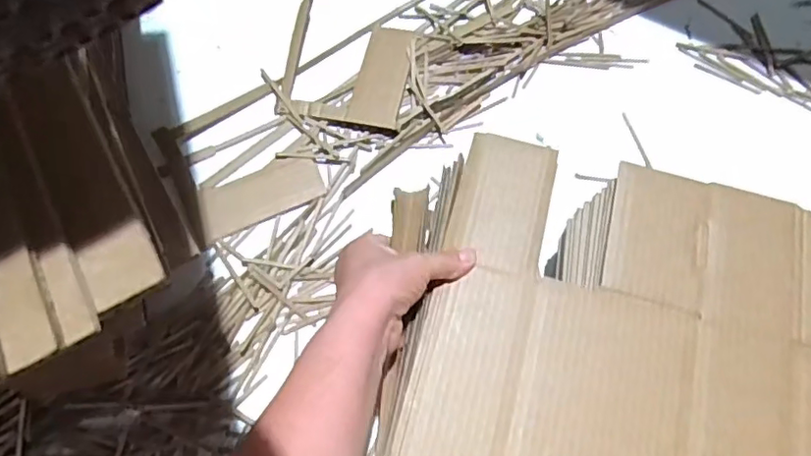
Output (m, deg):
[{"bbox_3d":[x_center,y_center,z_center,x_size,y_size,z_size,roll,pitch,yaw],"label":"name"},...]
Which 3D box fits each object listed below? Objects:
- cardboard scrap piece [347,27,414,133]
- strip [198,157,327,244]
[{"bbox_3d":[-0.022,-0.160,0.616,0.050,0.006,0.122,9,68,8],"label":"cardboard scrap piece"},{"bbox_3d":[-0.140,-0.034,0.570,0.119,0.004,0.054,-23,72,-10],"label":"strip"}]

